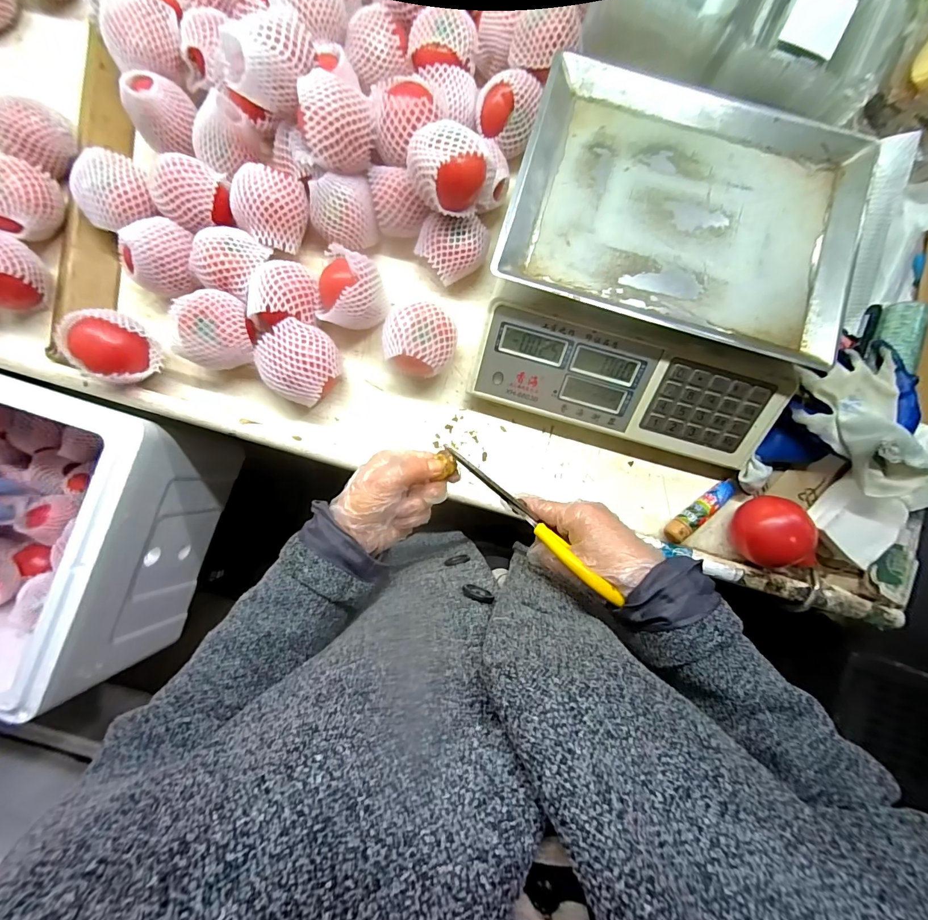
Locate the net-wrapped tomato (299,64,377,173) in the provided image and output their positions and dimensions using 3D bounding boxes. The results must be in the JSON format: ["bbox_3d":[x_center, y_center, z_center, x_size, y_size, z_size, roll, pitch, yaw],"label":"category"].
[{"bbox_3d":[-0.136,-0.369,0.441,0.075,0.064,0.085,0,86,-2],"label":"net-wrapped tomato"}]

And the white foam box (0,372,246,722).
[{"bbox_3d":[-0.675,0.068,0.588,0.512,0.252,0.363,18,86,-1],"label":"white foam box"}]

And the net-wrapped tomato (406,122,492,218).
[{"bbox_3d":[-0.016,-0.306,0.433,0.084,0.078,0.080,-10,86,-2],"label":"net-wrapped tomato"}]

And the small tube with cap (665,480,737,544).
[{"bbox_3d":[0.288,0.061,0.489,0.103,0.019,0.023,-38,88,-4],"label":"small tube with cap"}]

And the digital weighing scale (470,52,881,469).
[{"bbox_3d":[0.215,-0.207,0.451,0.351,0.106,0.355,16,86,-1],"label":"digital weighing scale"}]

